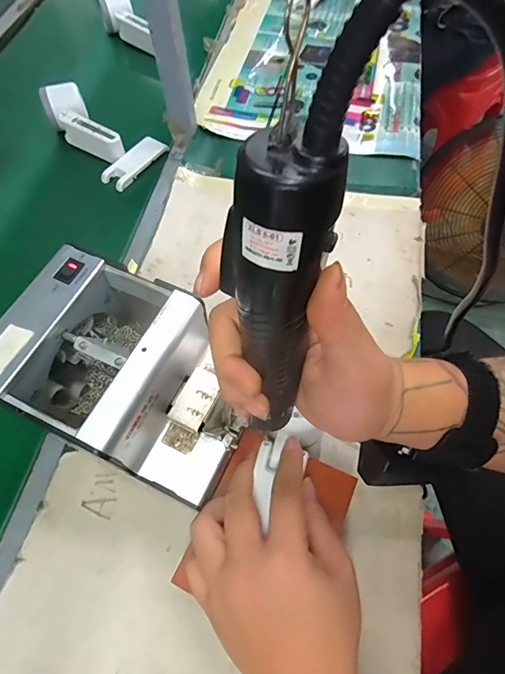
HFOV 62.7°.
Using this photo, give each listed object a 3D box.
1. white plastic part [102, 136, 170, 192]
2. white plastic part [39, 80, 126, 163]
[{"bbox_3d":[-0.169,-0.251,0.595,0.038,0.011,0.099,39,74,0],"label":"white plastic part"},{"bbox_3d":[-0.246,-0.313,0.609,0.056,0.044,0.150,-42,80,-19],"label":"white plastic part"}]

